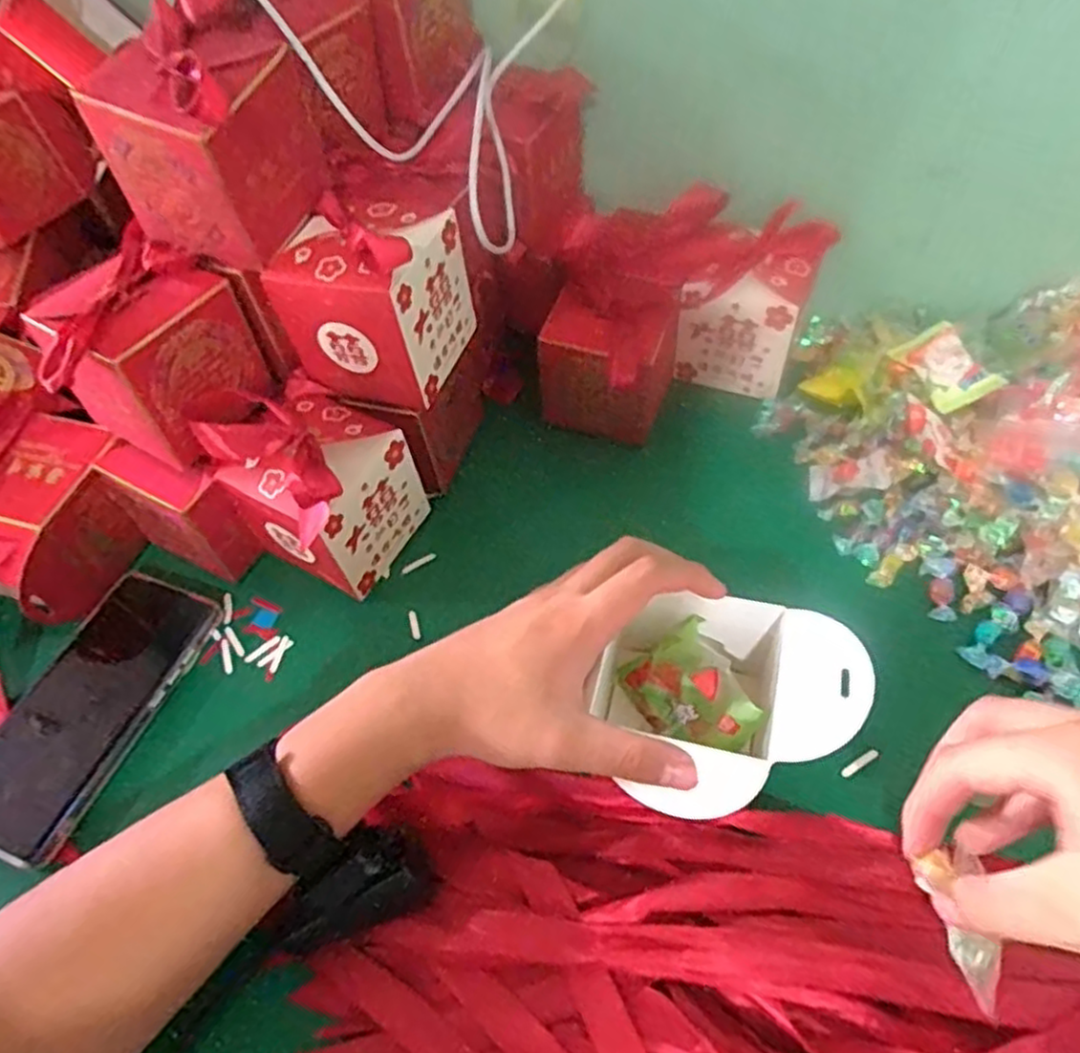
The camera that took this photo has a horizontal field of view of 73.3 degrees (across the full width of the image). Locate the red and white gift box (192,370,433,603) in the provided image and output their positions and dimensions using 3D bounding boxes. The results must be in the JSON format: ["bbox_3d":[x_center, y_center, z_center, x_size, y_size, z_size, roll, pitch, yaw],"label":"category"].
[{"bbox_3d":[-0.139,-0.026,0.455,0.096,0.110,0.093,19,58,18],"label":"red and white gift box"}]

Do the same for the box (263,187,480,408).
[{"bbox_3d":[-0.099,-0.141,0.429,0.093,0.105,0.091,9,56,12],"label":"box"}]

